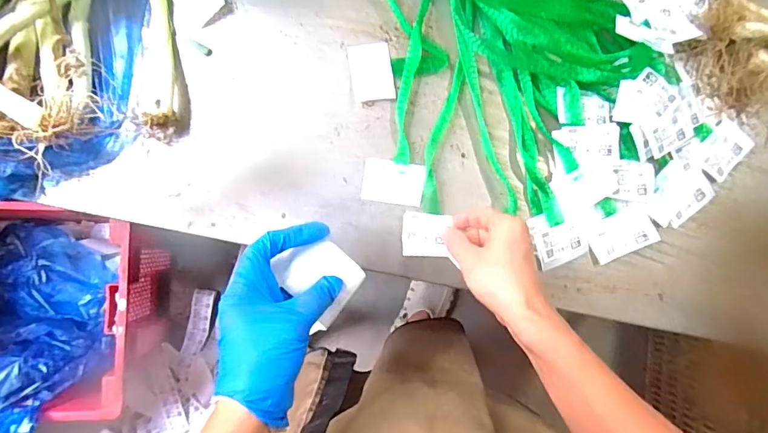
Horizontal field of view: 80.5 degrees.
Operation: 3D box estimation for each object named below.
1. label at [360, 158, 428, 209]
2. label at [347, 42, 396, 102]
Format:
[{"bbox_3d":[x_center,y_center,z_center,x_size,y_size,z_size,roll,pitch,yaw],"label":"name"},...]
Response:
[{"bbox_3d":[0.009,-0.033,0.447,0.060,0.004,0.041,7,90,0],"label":"label"},{"bbox_3d":[-0.012,-0.144,0.452,0.041,0.004,0.056,-8,91,-2],"label":"label"}]

